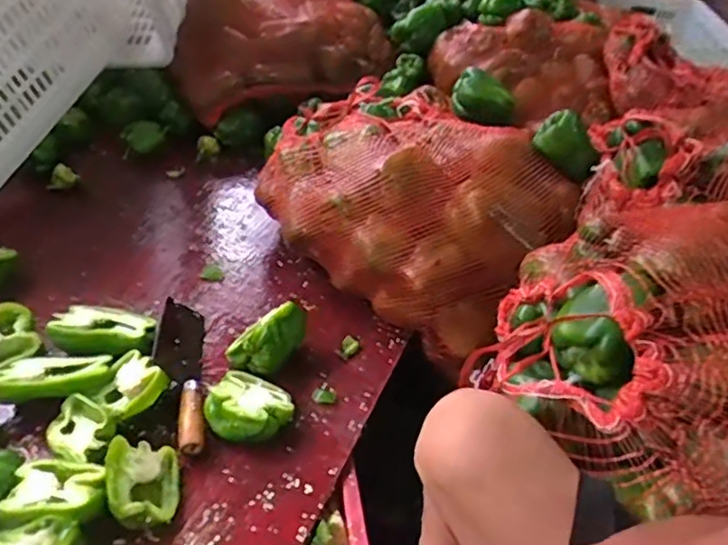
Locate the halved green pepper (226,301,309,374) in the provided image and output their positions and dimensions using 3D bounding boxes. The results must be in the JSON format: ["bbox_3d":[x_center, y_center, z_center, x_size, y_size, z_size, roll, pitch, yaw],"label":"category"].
[{"bbox_3d":[-0.123,0.081,0.779,0.068,0.052,0.091,-4,43,43],"label":"halved green pepper"}]

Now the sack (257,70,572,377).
[{"bbox_3d":[0.065,-0.101,0.892,0.394,0.199,0.304,30,47,29],"label":"sack"}]

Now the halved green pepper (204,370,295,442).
[{"bbox_3d":[-0.133,0.157,0.715,0.089,0.042,0.089,12,26,-6],"label":"halved green pepper"}]

